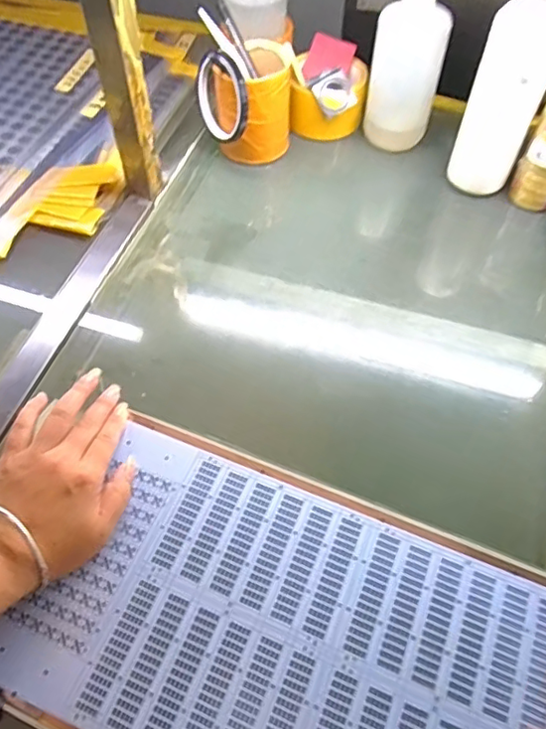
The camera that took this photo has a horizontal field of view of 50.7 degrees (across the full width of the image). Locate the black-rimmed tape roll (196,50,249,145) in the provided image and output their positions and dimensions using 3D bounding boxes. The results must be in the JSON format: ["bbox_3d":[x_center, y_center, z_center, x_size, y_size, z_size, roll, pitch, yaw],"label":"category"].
[{"bbox_3d":[-0.056,-0.292,0.633,0.017,0.091,0.083,-32,34,-33],"label":"black-rimmed tape roll"}]

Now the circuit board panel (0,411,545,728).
[{"bbox_3d":[0.013,0.189,0.396,0.356,0.011,0.219,20,62,12],"label":"circuit board panel"}]

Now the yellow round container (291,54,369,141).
[{"bbox_3d":[0.067,-0.325,0.704,0.089,0.068,0.087,3,57,2],"label":"yellow round container"}]

